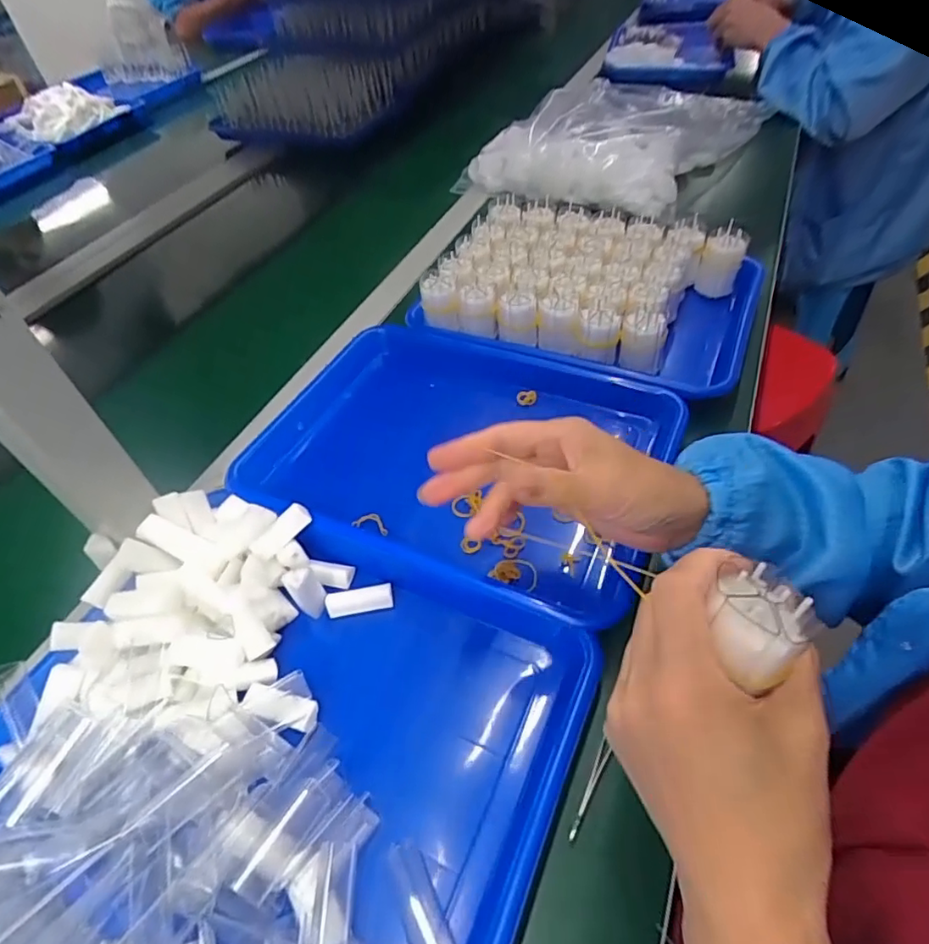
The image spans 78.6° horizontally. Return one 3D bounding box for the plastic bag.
[{"bbox_3d":[0.256,-0.558,0.911,0.319,0.066,0.493,27,57,27],"label":"plastic bag"}]

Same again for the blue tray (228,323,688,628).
[{"bbox_3d":[-0.002,-0.011,0.514,0.343,0.076,0.255,17,53,20],"label":"blue tray"}]

